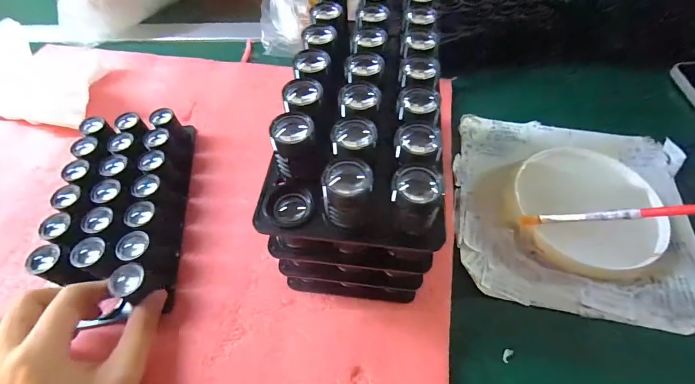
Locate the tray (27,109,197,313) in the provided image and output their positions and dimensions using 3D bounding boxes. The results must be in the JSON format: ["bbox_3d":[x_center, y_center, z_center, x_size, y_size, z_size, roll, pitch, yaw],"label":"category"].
[{"bbox_3d":[-0.192,0.010,0.280,0.106,0.038,0.186,-11,58,-6],"label":"tray"}]

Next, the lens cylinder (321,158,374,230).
[{"bbox_3d":[0.000,0.001,0.159,0.023,0.032,0.020,9,58,6],"label":"lens cylinder"}]

